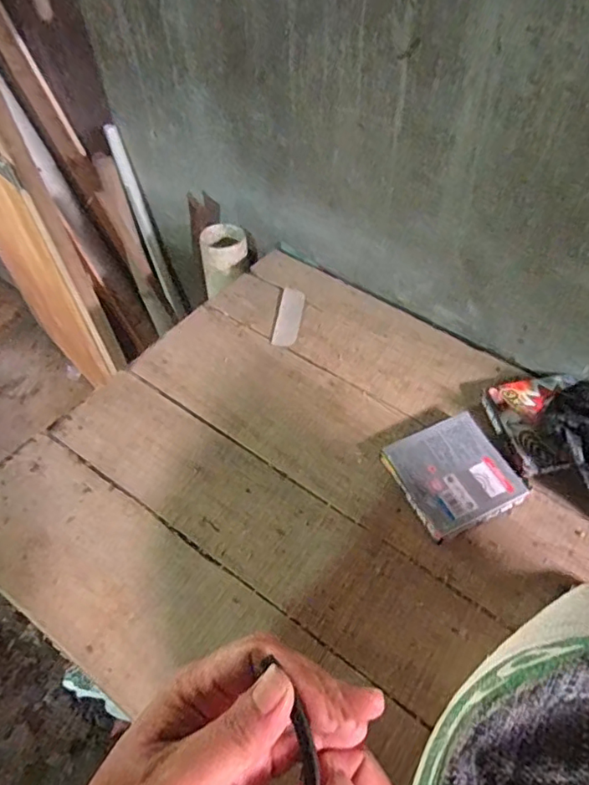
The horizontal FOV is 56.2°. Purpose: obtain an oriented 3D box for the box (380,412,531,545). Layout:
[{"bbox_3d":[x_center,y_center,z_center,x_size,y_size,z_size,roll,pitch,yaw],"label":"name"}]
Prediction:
[{"bbox_3d":[0.205,0.107,0.710,0.144,0.029,0.131,-22,55,-14],"label":"box"}]

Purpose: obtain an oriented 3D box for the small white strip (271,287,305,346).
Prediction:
[{"bbox_3d":[-0.007,-0.125,0.909,0.039,0.005,0.133,7,53,7],"label":"small white strip"}]

